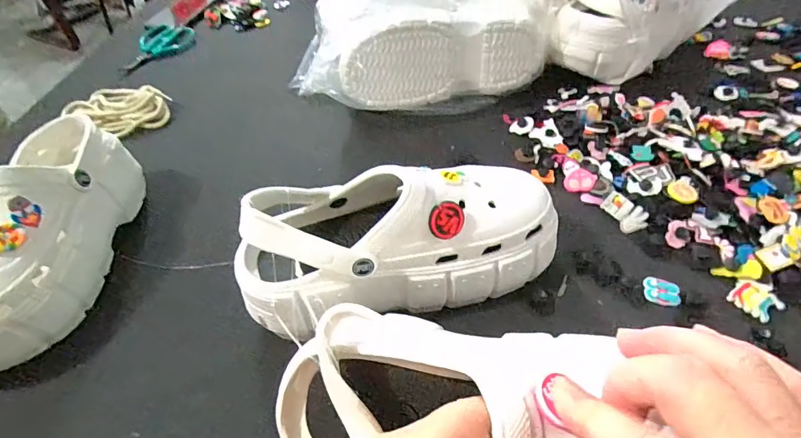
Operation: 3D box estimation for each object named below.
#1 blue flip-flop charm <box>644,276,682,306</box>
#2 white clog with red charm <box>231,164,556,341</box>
[{"bbox_3d":[0.215,0.059,0.363,0.027,0.004,0.026,10,49,15],"label":"blue flip-flop charm"},{"bbox_3d":[0.000,0.013,0.349,0.246,0.111,0.095,-16,47,-9],"label":"white clog with red charm"}]

